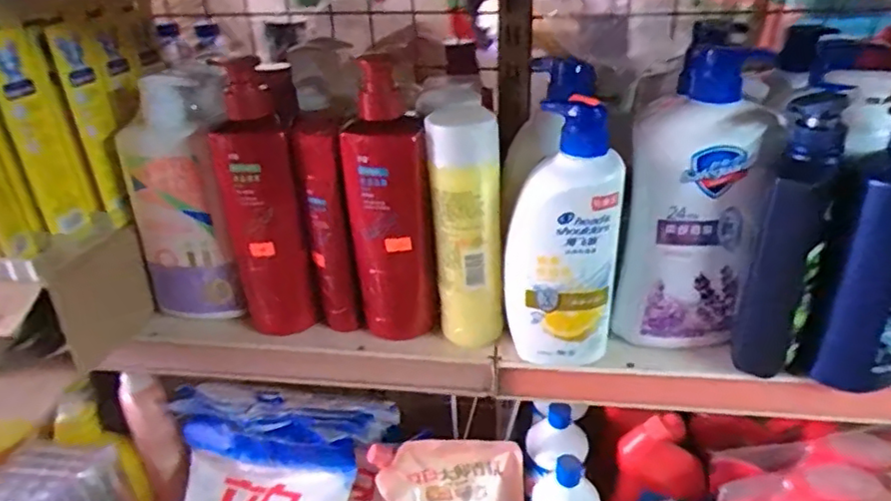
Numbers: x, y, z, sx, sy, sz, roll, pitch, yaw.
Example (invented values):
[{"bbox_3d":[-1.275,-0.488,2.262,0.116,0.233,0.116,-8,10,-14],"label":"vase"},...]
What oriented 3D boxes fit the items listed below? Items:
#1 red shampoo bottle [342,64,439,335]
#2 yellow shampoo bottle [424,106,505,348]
[{"bbox_3d":[-0.049,-0.033,0.538,0.076,0.232,0.064,-3,29,0],"label":"red shampoo bottle"},{"bbox_3d":[0.014,-0.017,0.528,0.068,0.201,0.052,-2,29,3],"label":"yellow shampoo bottle"}]

